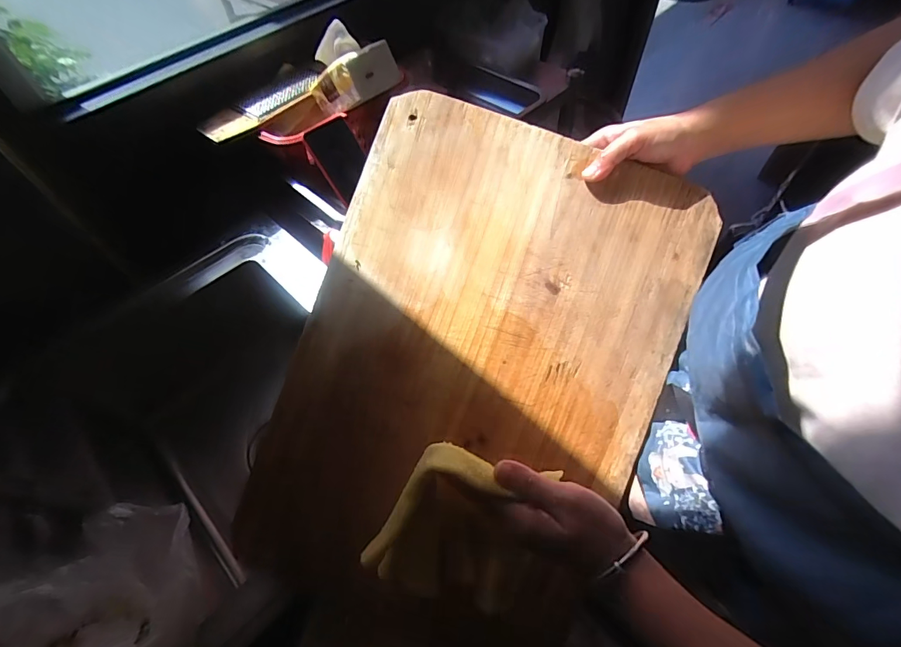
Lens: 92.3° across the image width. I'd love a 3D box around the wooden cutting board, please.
[{"bbox_3d":[0.027,0.036,0.400,0.328,0.020,0.442,20,89,3],"label":"wooden cutting board"}]

